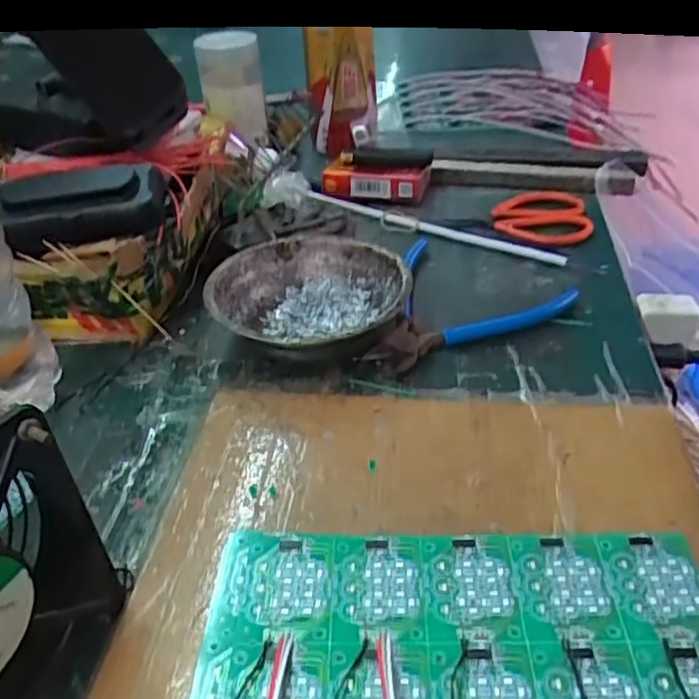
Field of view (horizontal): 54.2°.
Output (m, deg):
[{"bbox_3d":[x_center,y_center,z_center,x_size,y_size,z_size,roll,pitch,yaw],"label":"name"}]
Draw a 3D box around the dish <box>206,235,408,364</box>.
[{"bbox_3d":[-0.025,-0.028,0.441,0.122,0.040,0.123,-3,37,2],"label":"dish"}]

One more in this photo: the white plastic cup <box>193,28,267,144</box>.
[{"bbox_3d":[-0.109,-0.242,0.643,0.059,0.097,0.052,-9,37,-6],"label":"white plastic cup"}]

